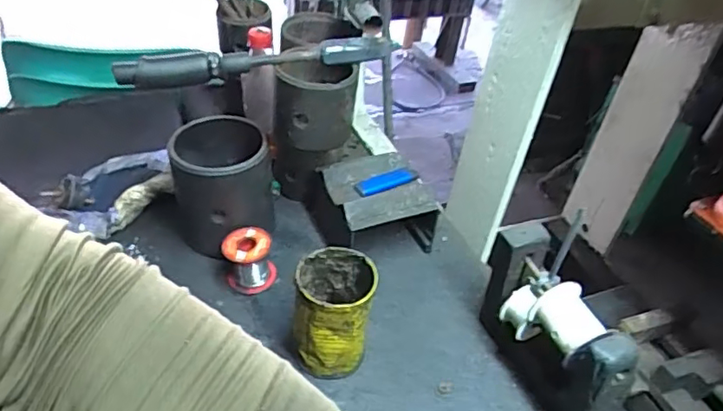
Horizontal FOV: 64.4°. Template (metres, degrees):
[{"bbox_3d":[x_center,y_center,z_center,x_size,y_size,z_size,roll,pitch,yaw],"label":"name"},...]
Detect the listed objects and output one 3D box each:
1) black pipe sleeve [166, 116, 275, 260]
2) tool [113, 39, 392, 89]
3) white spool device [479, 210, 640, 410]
[{"bbox_3d":[-0.162,-0.017,0.671,0.107,0.130,0.120,-9,42,-20],"label":"black pipe sleeve"},{"bbox_3d":[-0.098,-0.141,0.568,0.269,0.043,0.023,-6,41,-17],"label":"tool"},{"bbox_3d":[0.181,0.124,0.545,0.060,0.150,0.158,-9,42,-20],"label":"white spool device"}]

